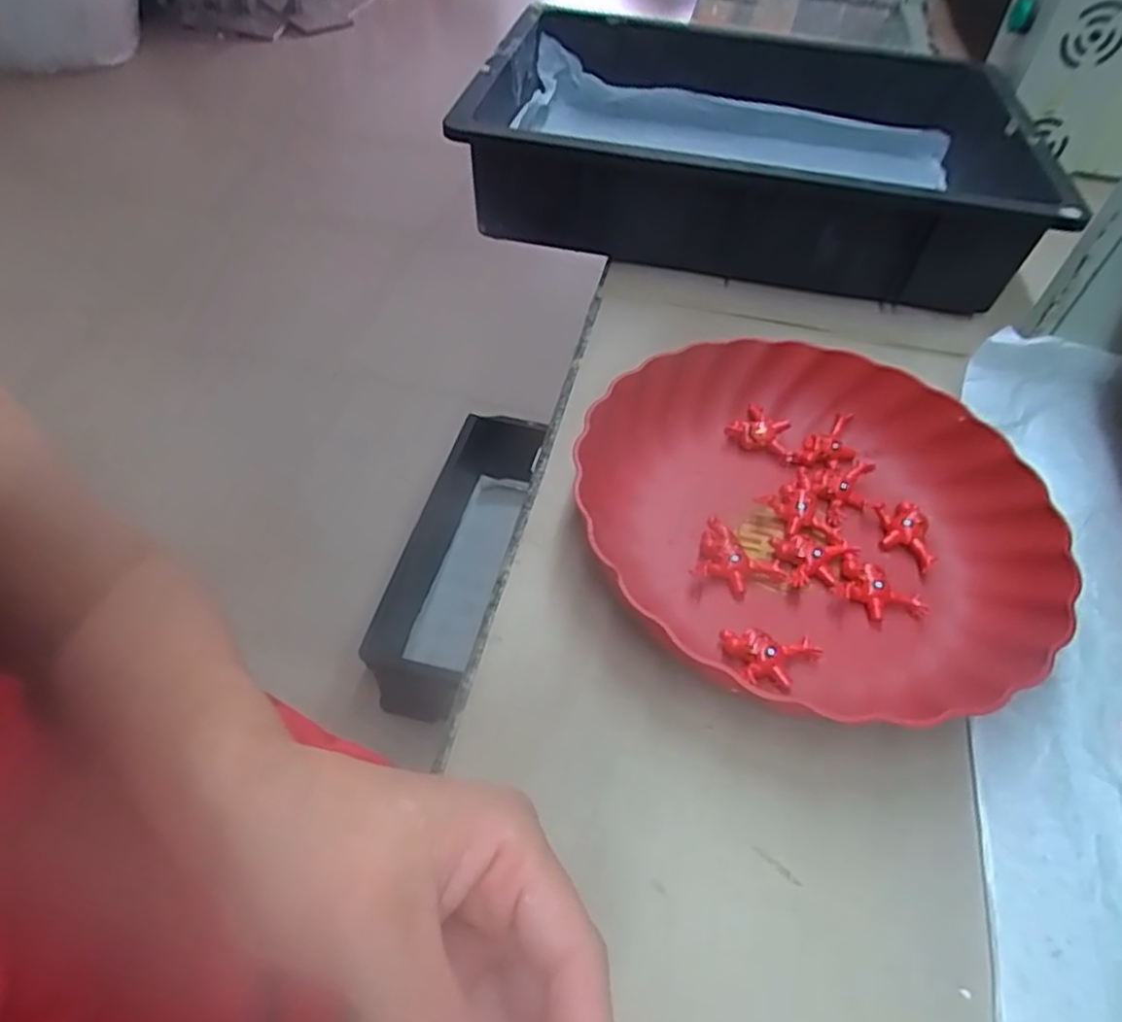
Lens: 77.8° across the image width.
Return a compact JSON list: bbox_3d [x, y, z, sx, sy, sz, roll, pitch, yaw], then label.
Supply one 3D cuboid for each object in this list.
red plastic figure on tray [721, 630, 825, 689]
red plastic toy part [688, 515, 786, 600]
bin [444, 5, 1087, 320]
[{"bbox_3d":[0.103,0.073,0.338,0.047,0.018,0.025,3,50,3],"label":"red plastic figure on tray"},{"bbox_3d":[0.096,0.028,0.373,0.045,0.009,0.032,25,72,4],"label":"red plastic toy part"},{"bbox_3d":[0.167,-0.320,0.614,0.453,0.103,0.308,9,50,8],"label":"bin"}]

